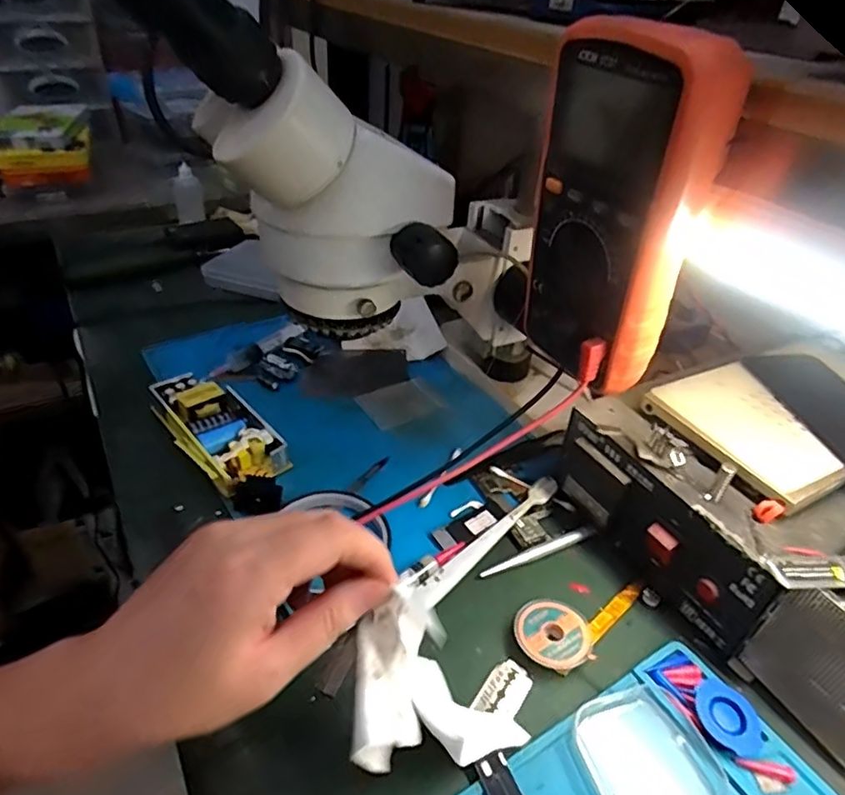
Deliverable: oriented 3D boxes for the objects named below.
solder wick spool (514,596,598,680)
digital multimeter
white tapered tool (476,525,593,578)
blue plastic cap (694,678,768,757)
[{"bbox_3d":[0.079,0.144,0.359,0.045,0.011,0.043,2,38,-2],"label":"solder wick spool"},{"bbox_3d":[0.098,-0.092,0.308,0.050,0.169,0.086,-14,40,-23],"label":"digital multimeter"},{"bbox_3d":[0.082,0.107,0.413,0.095,0.004,0.009,-15,41,-22],"label":"white tapered tool"},{"bbox_3d":[0.166,0.173,0.320,0.032,0.008,0.036,-21,44,-28],"label":"blue plastic cap"}]

